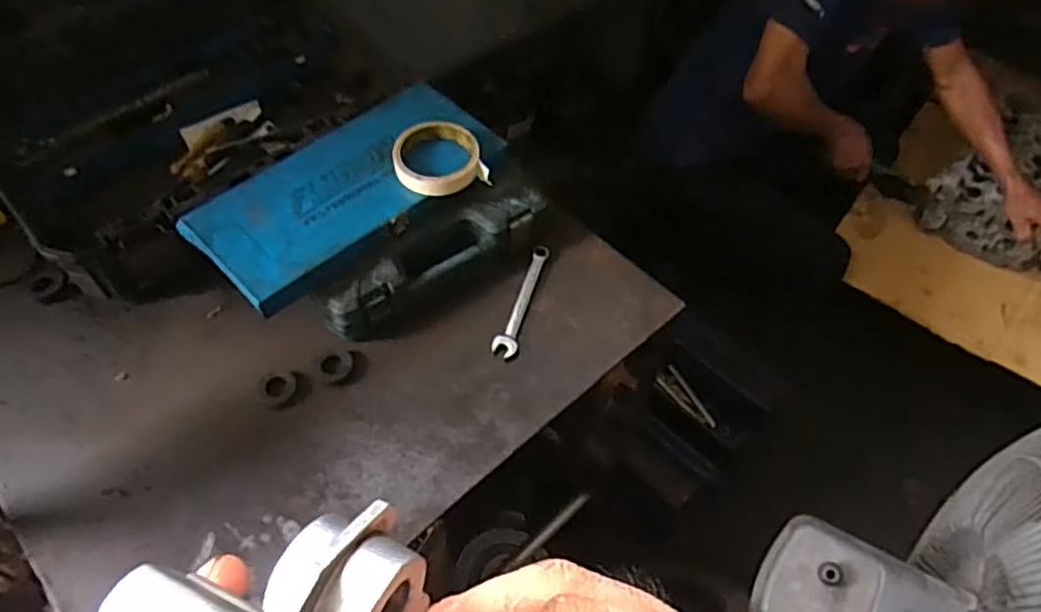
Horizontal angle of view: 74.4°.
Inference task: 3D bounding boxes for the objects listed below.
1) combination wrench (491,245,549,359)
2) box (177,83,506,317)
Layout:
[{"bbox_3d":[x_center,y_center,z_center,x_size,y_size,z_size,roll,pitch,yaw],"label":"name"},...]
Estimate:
[{"bbox_3d":[0.001,-0.007,0.731,0.025,0.008,0.143,14,56,8],"label":"combination wrench"},{"bbox_3d":[-0.181,-0.132,0.713,0.306,0.026,0.161,-36,63,-23],"label":"box"}]

